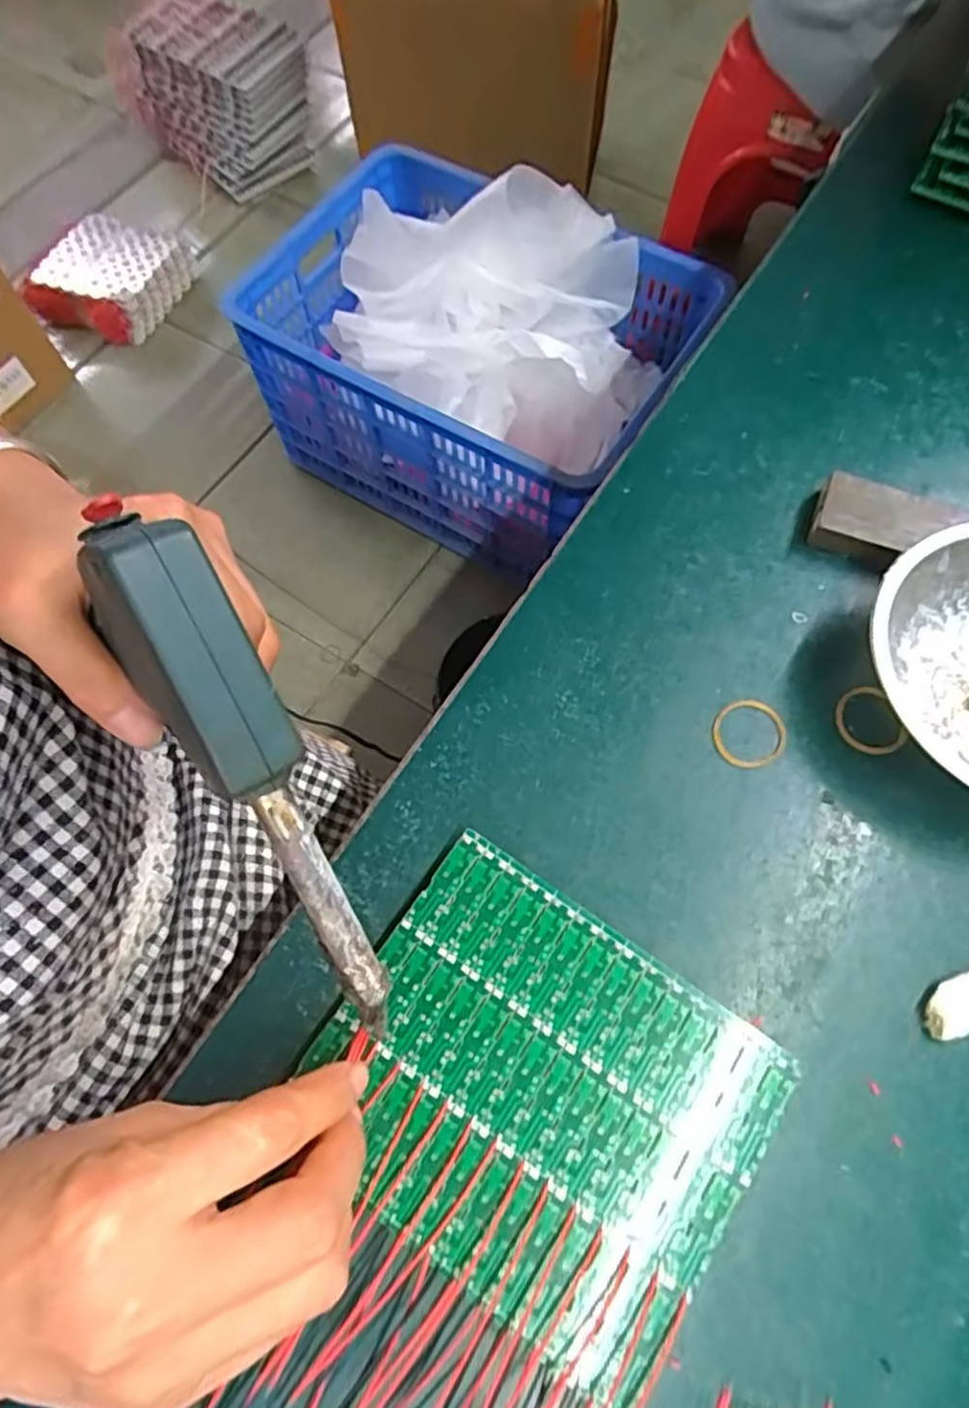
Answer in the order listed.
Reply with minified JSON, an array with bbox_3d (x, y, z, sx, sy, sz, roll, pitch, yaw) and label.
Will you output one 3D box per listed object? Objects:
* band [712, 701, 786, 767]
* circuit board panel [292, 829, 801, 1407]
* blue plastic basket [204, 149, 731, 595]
[{"bbox_3d":[0.116,0.013,0.318,0.032,0.004,0.030,-6,70,-3],"label":"band"},{"bbox_3d":[0.018,0.139,0.260,0.147,0.005,0.124,34,73,11],"label":"circuit board panel"},{"bbox_3d":[-0.037,-0.513,1.067,0.571,0.324,0.389,29,72,13],"label":"blue plastic basket"}]

